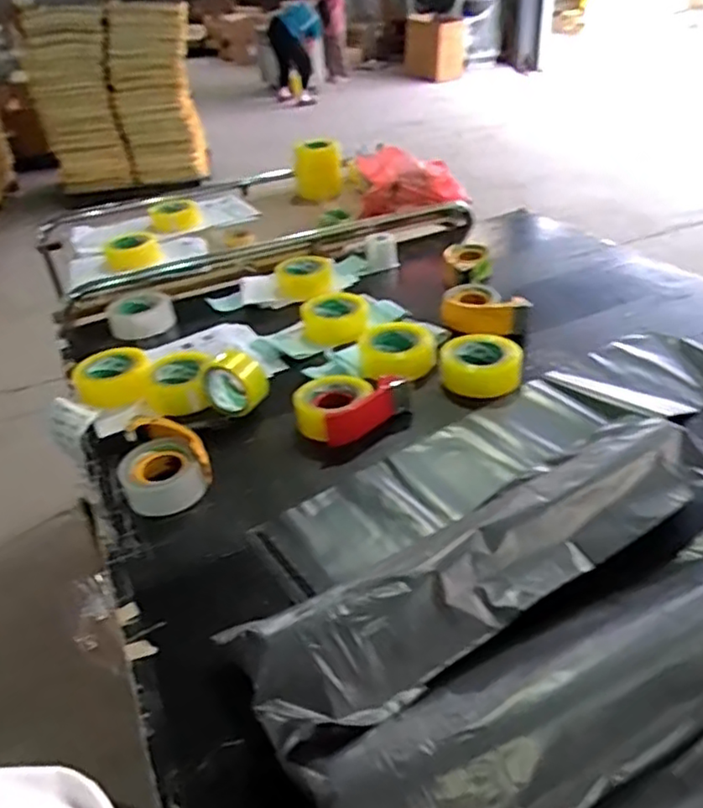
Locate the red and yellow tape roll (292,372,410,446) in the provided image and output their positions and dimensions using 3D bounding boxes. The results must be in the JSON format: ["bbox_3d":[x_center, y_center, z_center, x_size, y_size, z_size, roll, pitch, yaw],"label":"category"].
[{"bbox_3d":[-0.004,-0.007,1.020,0.179,0.049,0.120,-24,41,-26],"label":"red and yellow tape roll"}]

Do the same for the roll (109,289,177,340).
[{"bbox_3d":[-0.430,-0.184,1.317,0.129,0.057,0.129,-2,36,1],"label":"roll"}]

